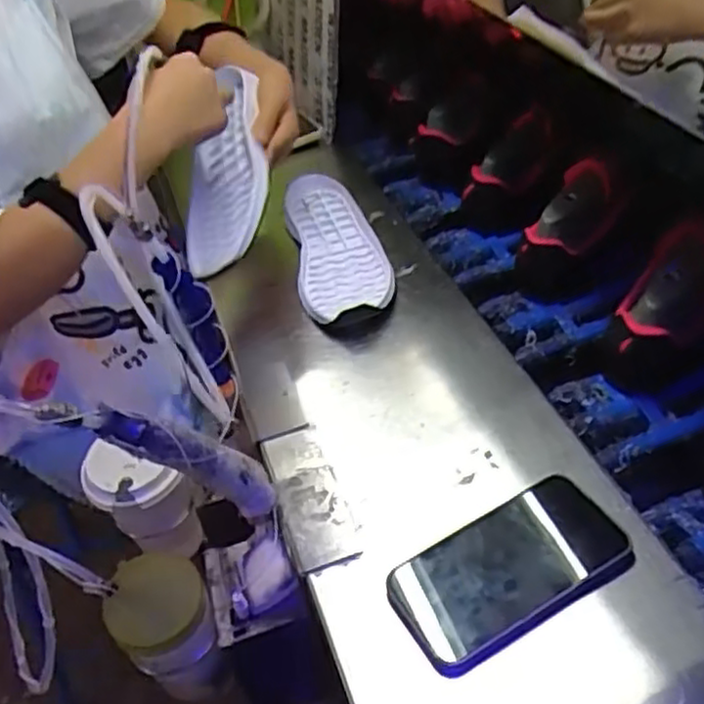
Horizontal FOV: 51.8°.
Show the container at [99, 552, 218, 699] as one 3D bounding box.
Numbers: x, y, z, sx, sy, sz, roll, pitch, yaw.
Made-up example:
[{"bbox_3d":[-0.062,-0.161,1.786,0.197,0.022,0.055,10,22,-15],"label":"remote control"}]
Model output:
[{"bbox_3d":[-0.150,0.224,0.594,0.074,0.105,0.080,-6,43,6],"label":"container"}]

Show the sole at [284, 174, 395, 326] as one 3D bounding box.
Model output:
[{"bbox_3d":[-0.020,-0.131,0.854,0.100,0.030,0.299,-13,43,-2],"label":"sole"}]

